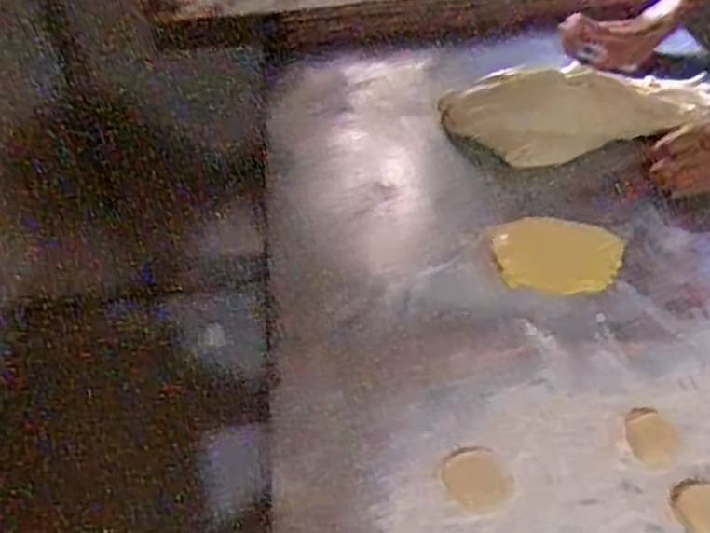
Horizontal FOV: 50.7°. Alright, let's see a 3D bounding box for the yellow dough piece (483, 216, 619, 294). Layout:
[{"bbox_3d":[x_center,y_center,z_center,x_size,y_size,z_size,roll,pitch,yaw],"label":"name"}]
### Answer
[{"bbox_3d":[0.206,-0.014,0.772,0.129,0.014,0.109,7,44,11],"label":"yellow dough piece"}]

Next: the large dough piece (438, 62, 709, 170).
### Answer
[{"bbox_3d":[0.289,-0.206,0.969,0.360,0.108,0.070,-6,41,-3],"label":"large dough piece"}]

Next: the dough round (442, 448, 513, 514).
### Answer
[{"bbox_3d":[0.097,0.171,0.599,0.049,0.004,0.058,-15,43,-13],"label":"dough round"}]

